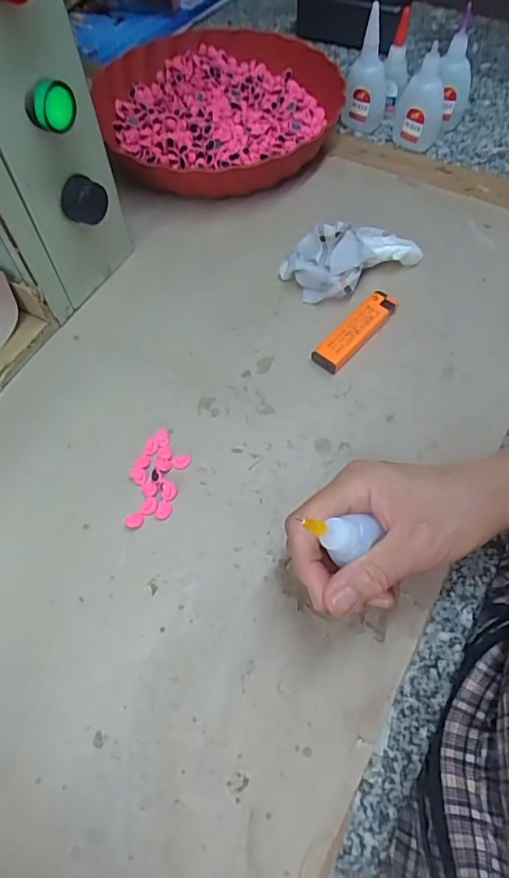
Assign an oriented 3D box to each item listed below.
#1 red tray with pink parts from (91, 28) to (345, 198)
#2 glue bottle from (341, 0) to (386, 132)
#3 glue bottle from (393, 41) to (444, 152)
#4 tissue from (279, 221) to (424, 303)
[{"bbox_3d":[-0.042,-0.323,0.505,0.230,0.044,0.251,15,62,10],"label":"red tray with pink parts"},{"bbox_3d":[0.111,-0.348,0.486,0.039,0.099,0.041,11,62,7],"label":"glue bottle"},{"bbox_3d":[0.159,-0.321,0.489,0.044,0.071,0.040,15,62,10],"label":"glue bottle"},{"bbox_3d":[0.079,-0.144,0.411,0.108,0.038,0.056,-18,62,-8],"label":"tissue"}]

